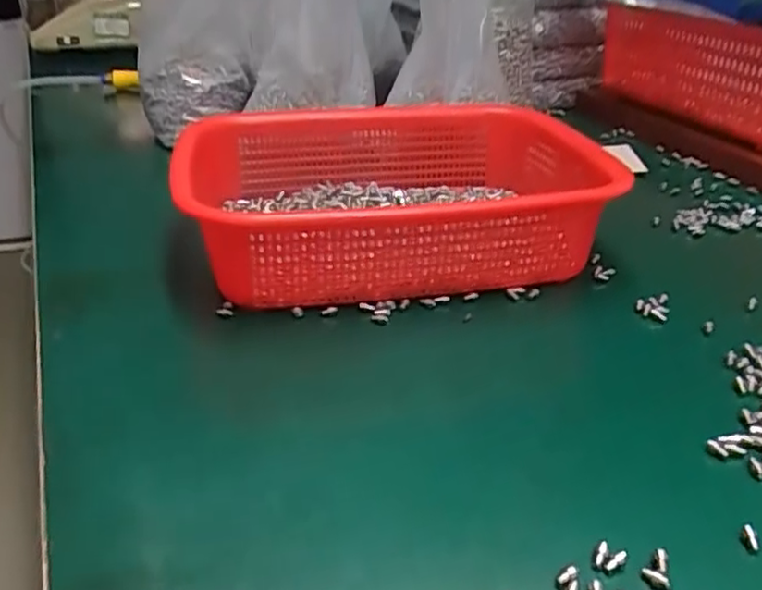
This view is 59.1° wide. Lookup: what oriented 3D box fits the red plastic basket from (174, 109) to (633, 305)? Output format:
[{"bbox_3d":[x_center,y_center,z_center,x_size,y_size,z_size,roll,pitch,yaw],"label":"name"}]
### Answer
[{"bbox_3d":[0.014,-0.069,0.483,0.270,0.078,0.213,-7,31,-11],"label":"red plastic basket"}]

